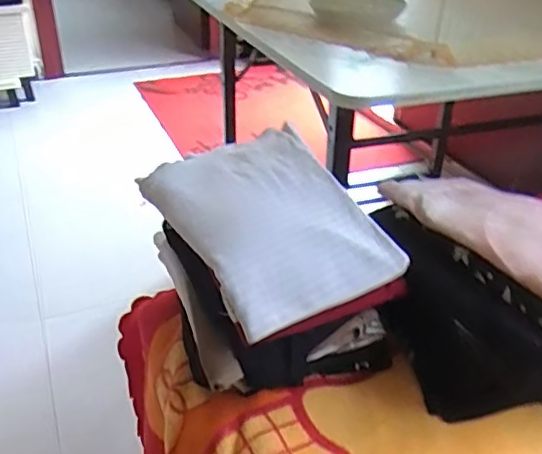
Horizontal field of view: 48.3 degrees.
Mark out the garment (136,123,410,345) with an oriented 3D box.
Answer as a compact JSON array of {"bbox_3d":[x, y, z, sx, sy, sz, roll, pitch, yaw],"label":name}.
[{"bbox_3d":[-0.008,-0.013,0.639,0.185,0.076,0.247,-20,37,-29],"label":"garment"}]

